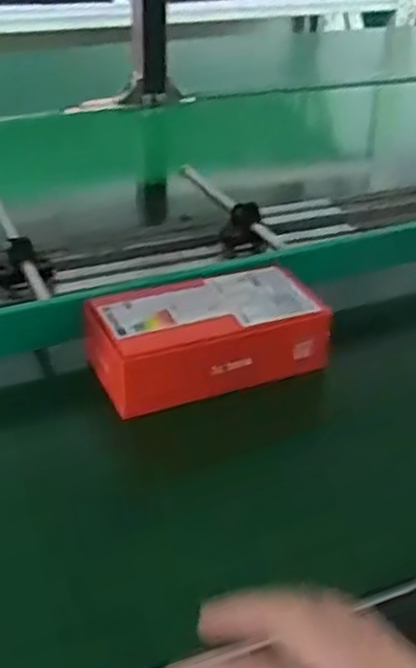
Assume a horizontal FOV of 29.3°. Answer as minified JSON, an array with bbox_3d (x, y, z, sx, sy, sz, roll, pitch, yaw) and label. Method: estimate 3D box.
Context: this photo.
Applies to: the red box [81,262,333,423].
[{"bbox_3d":[-0.001,-0.001,0.655,0.187,0.058,0.092,-13,36,-22],"label":"red box"}]

